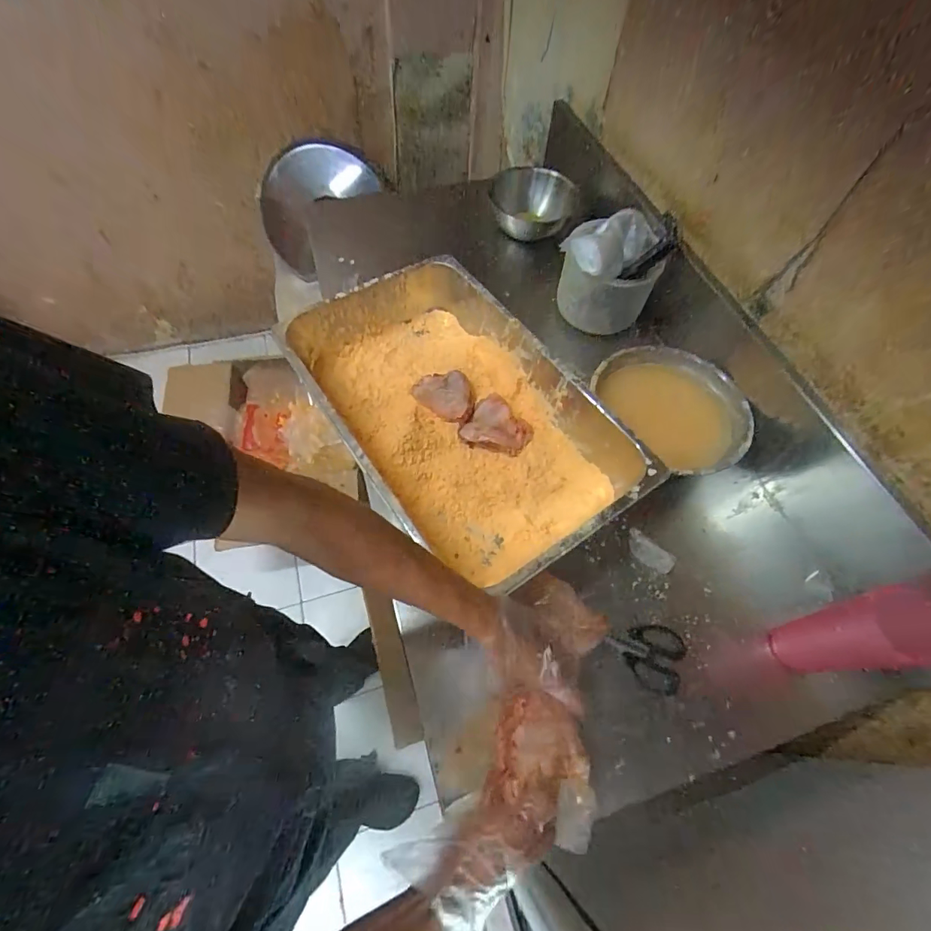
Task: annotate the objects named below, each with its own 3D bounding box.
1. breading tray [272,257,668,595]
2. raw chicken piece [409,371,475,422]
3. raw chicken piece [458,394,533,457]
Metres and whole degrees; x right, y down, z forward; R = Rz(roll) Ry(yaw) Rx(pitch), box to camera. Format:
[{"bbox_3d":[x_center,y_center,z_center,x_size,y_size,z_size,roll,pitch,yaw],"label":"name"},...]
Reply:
[{"bbox_3d":[-0.014,-0.085,0.678,0.313,0.127,0.533,-31,66,-19],"label":"breading tray"},{"bbox_3d":[-0.036,-0.113,0.715,0.100,0.043,0.082,5,60,-1],"label":"raw chicken piece"},{"bbox_3d":[0.051,-0.060,0.704,0.104,0.042,0.085,26,62,11],"label":"raw chicken piece"}]

